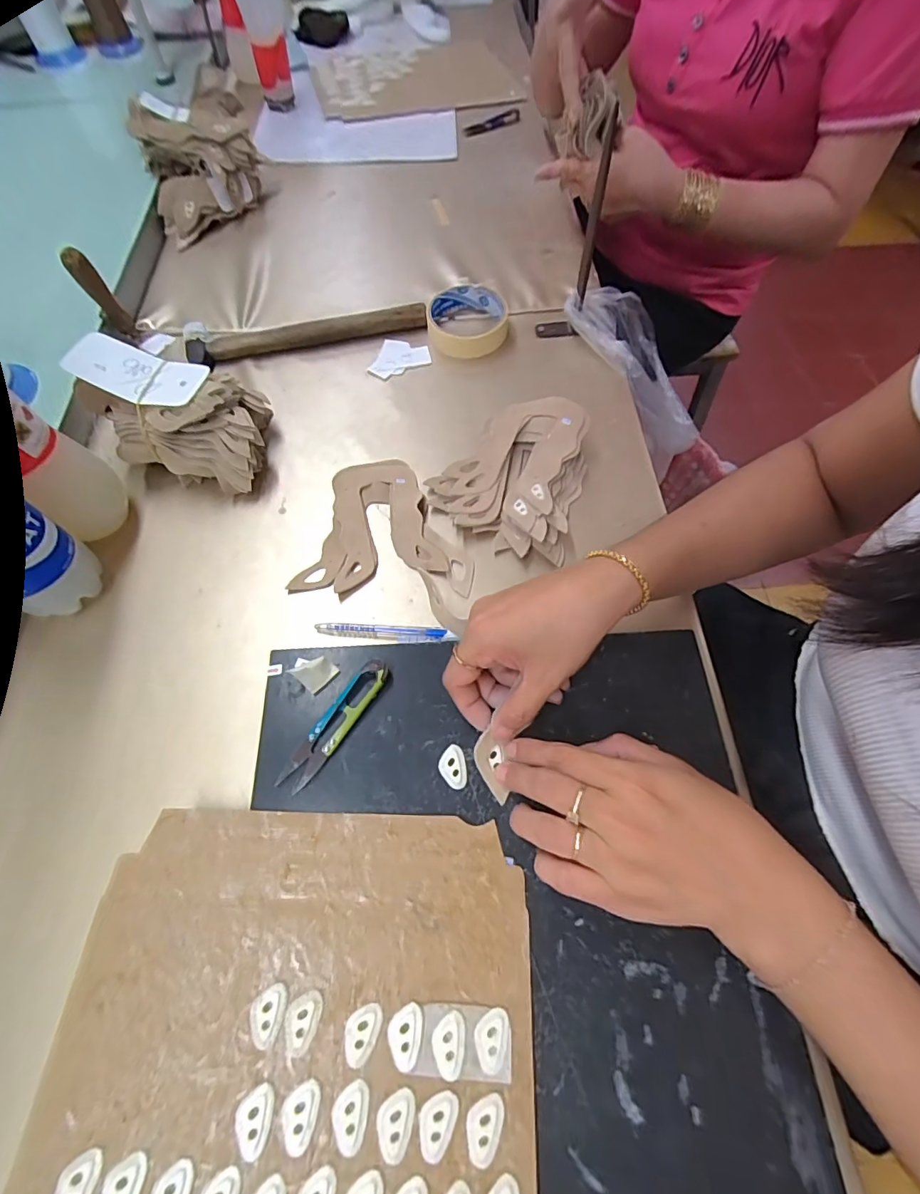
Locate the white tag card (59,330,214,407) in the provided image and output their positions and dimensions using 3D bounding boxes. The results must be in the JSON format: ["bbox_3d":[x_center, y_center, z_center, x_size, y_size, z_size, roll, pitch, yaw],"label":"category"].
[{"bbox_3d":[-0.264,-0.187,0.398,0.101,0.022,0.052,12,65,6],"label":"white tag card"}]

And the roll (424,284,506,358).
[{"bbox_3d":[0.009,-0.298,0.526,0.083,0.027,0.090,0,64,0],"label":"roll"}]

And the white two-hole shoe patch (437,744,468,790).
[{"bbox_3d":[-0.005,0.108,0.310,0.017,0.004,0.027,-9,64,-4],"label":"white two-hole shoe patch"}]

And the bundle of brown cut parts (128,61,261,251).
[{"bbox_3d":[-0.319,-0.540,0.608,0.150,0.100,0.118,-27,67,-12],"label":"bundle of brown cut parts"}]

